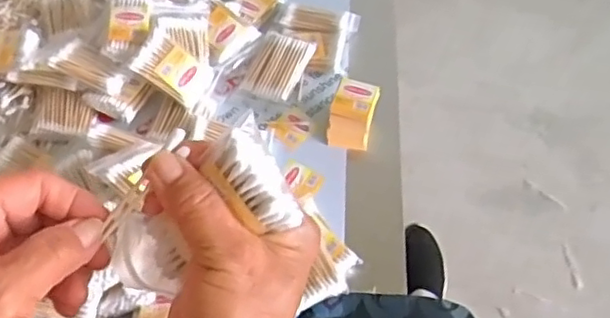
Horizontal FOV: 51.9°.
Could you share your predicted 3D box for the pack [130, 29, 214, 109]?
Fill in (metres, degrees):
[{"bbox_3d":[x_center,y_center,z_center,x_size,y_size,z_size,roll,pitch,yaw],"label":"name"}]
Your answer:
[{"bbox_3d":[-0.134,-0.092,0.645,0.076,0.008,0.050,38,66,-22],"label":"pack"}]

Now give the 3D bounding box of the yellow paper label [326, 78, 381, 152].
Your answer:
[{"bbox_3d":[0.050,-0.047,0.651,0.044,0.045,0.063,13,55,7],"label":"yellow paper label"}]

